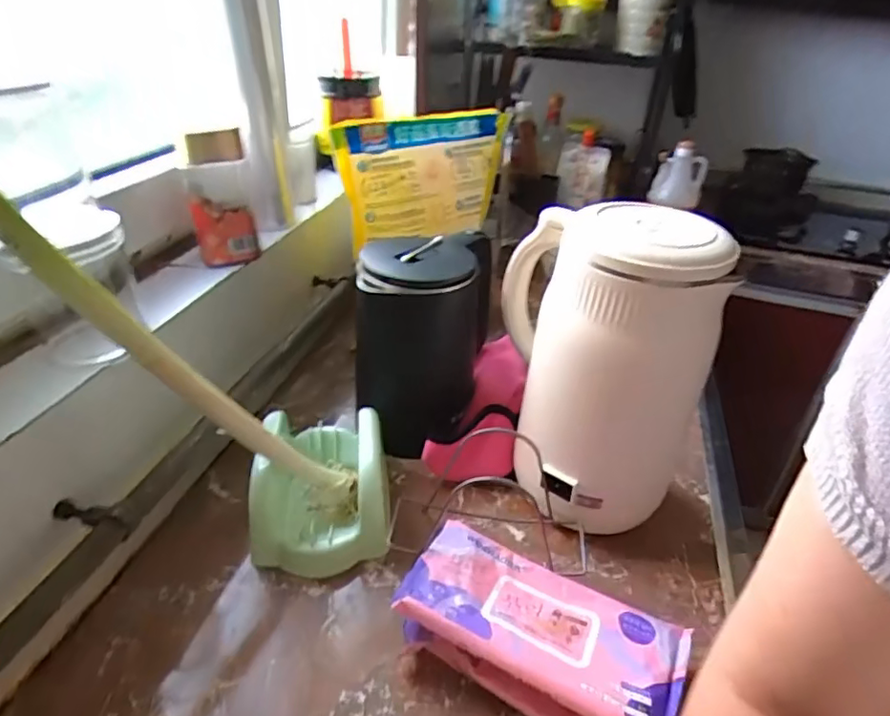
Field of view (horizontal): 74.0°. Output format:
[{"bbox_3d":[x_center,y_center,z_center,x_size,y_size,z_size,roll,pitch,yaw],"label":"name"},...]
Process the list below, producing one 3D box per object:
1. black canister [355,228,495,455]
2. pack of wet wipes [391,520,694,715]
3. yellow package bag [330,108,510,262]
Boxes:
[{"bbox_3d":[-0.027,-0.007,0.675,0.137,0.257,0.136,5,33,2],"label":"black canister"},{"bbox_3d":[0.071,0.216,0.459,0.208,0.062,0.107,18,36,21],"label":"pack of wet wipes"},{"bbox_3d":[-0.012,-0.246,0.795,0.276,0.153,0.042,-23,21,-32],"label":"yellow package bag"}]

